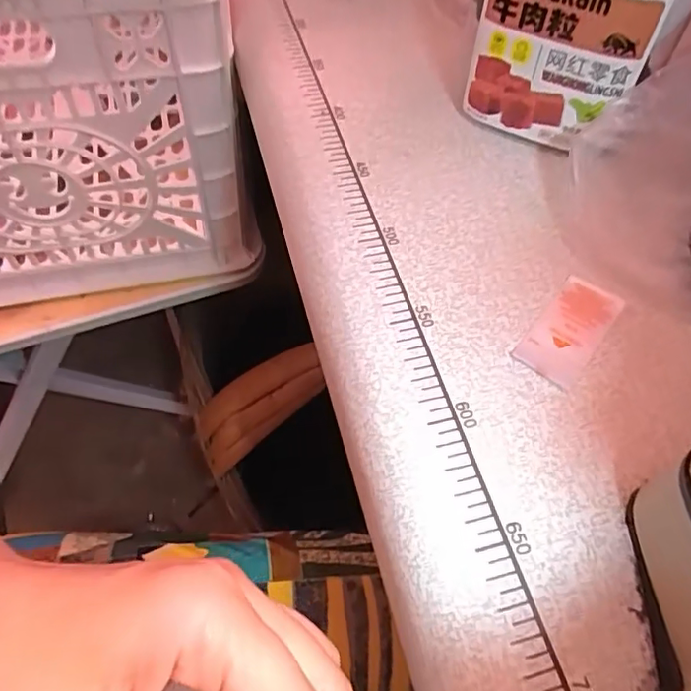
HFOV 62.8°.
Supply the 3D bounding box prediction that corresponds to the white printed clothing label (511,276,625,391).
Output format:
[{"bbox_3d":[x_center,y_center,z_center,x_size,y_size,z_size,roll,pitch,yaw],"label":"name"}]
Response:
[{"bbox_3d":[0.100,-0.008,0.251,0.027,0.004,0.058,35,62,19],"label":"white printed clothing label"}]

